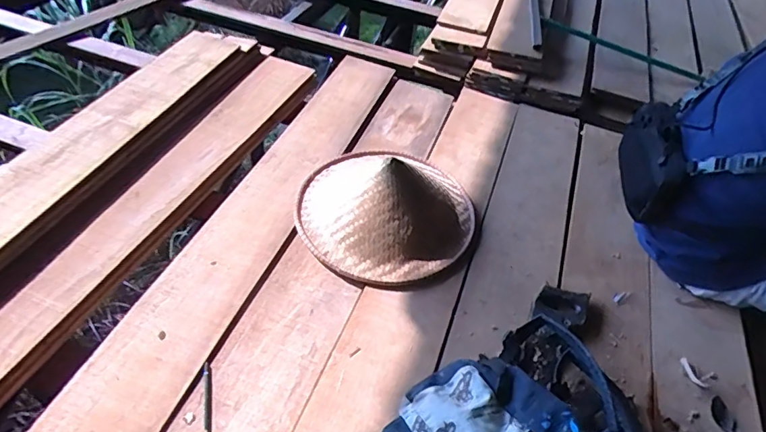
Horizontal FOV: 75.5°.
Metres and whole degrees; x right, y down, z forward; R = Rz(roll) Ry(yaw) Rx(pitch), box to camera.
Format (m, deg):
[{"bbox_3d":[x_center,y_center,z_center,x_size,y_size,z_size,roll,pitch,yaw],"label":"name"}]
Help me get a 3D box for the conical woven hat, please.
[{"bbox_3d":[0.024,-0.055,1.135,0.382,0.145,0.412,3,41,-3],"label":"conical woven hat"}]

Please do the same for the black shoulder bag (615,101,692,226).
[{"bbox_3d":[0.565,-0.116,1.055,0.074,0.163,0.207,8,42,4],"label":"black shoulder bag"}]

